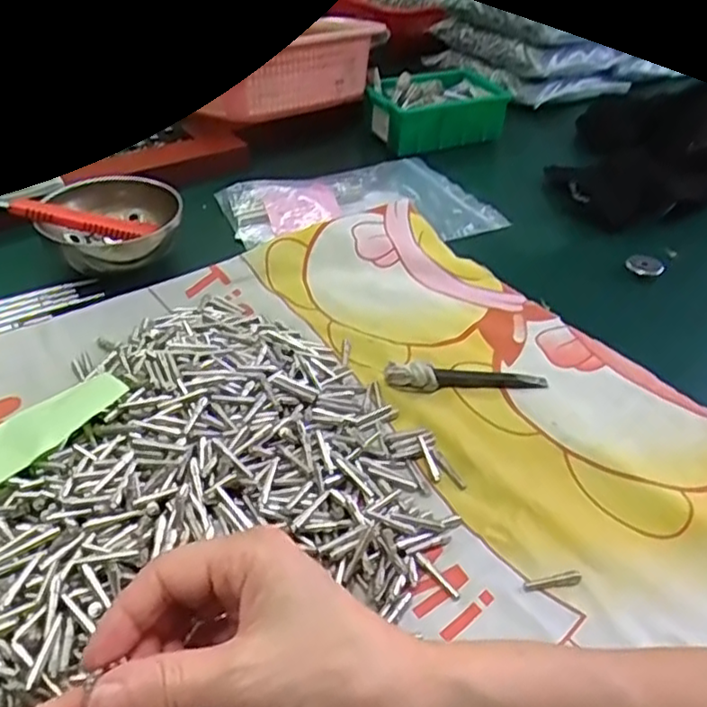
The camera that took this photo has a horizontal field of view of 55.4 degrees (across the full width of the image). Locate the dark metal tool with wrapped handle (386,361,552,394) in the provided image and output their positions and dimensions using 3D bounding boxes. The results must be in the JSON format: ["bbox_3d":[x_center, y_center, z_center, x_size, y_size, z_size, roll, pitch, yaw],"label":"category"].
[{"bbox_3d":[0.075,0.012,0.446,0.108,0.017,0.016,-3,40,-6],"label":"dark metal tool with wrapped handle"}]

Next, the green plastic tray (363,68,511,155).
[{"bbox_3d":[0.096,-0.274,0.761,0.148,0.054,0.089,-14,43,-18],"label":"green plastic tray"}]

